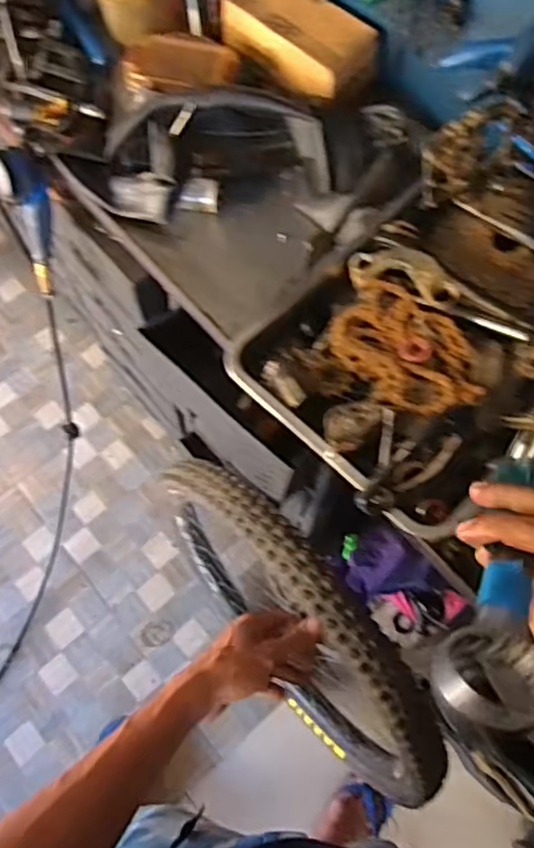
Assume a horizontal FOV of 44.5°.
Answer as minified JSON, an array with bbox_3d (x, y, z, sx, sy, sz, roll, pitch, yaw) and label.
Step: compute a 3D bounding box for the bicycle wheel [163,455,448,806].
[{"bbox_3d":[0.028,0.334,1.095,0.065,0.598,0.626,-34,79,-22],"label":"bicycle wheel"}]

